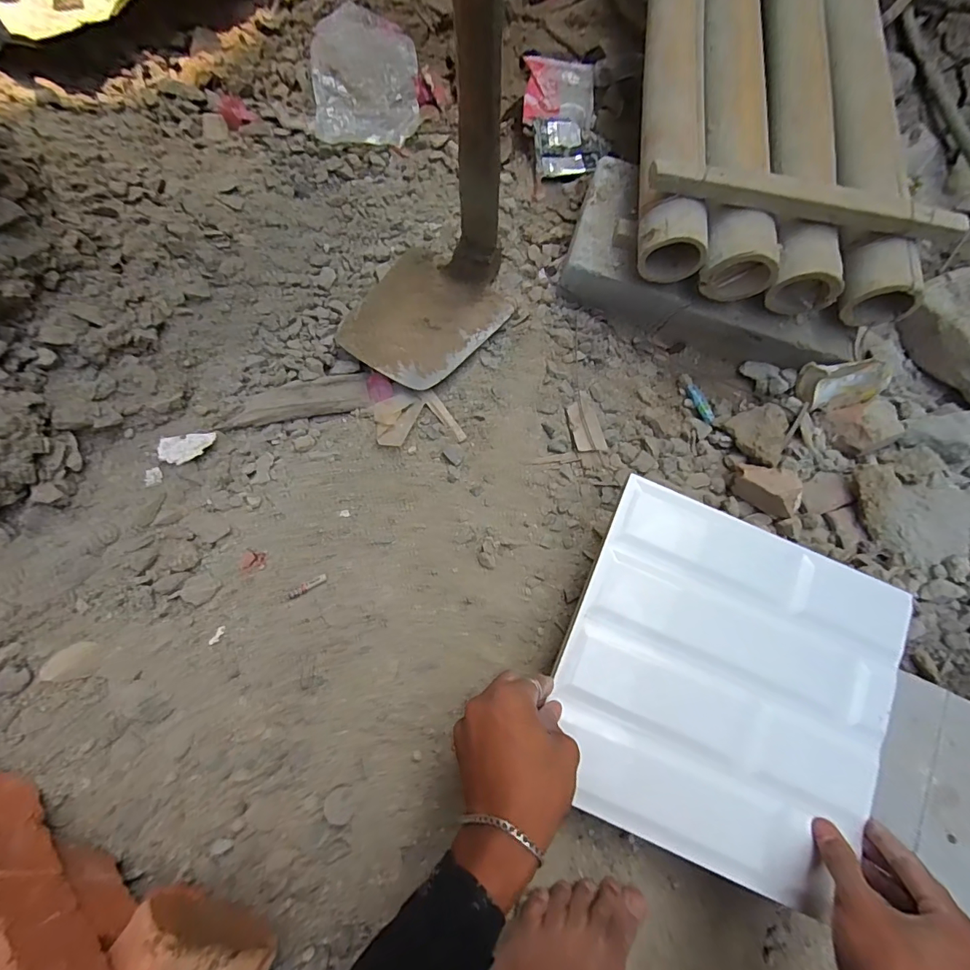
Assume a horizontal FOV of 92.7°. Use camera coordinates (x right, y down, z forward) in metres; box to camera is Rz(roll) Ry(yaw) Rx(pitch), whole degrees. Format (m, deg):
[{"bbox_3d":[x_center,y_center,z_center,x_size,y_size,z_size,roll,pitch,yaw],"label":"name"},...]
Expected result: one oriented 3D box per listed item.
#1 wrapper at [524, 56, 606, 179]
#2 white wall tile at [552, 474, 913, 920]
[{"bbox_3d":[0.126,-0.597,0.735,0.115,0.024,0.255,-2,77,-1],"label":"wrapper"},{"bbox_3d":[0.226,0.179,0.428,0.293,0.013,0.295,23,78,4],"label":"white wall tile"}]

